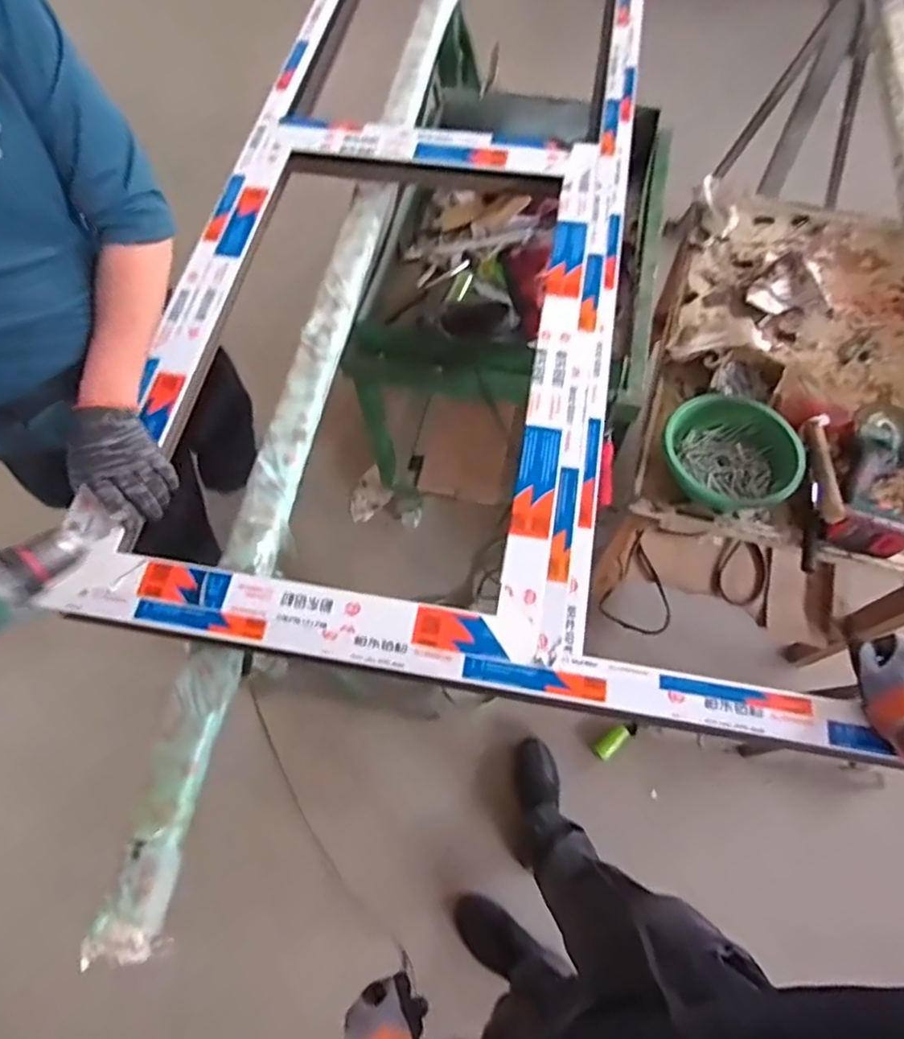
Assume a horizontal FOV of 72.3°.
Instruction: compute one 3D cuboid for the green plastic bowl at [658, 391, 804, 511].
[{"bbox_3d":[0.473,-0.109,1.062,0.221,0.070,0.205,-1,65,1],"label":"green plastic bowl"}]

